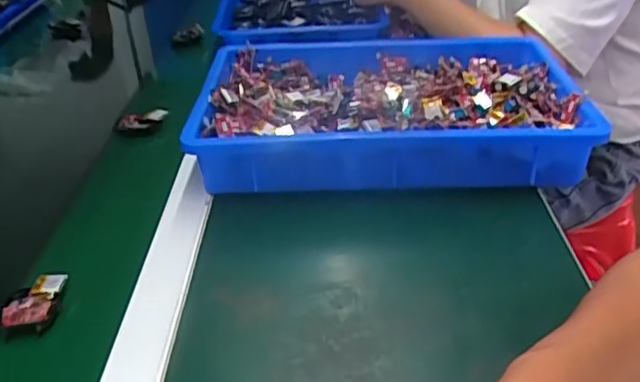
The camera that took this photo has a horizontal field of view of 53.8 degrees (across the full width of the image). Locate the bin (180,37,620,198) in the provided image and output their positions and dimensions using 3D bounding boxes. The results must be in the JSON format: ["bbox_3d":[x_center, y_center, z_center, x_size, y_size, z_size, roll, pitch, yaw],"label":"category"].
[{"bbox_3d":[0.067,-0.093,0.672,0.376,0.072,0.279,-2,32,2],"label":"bin"}]

